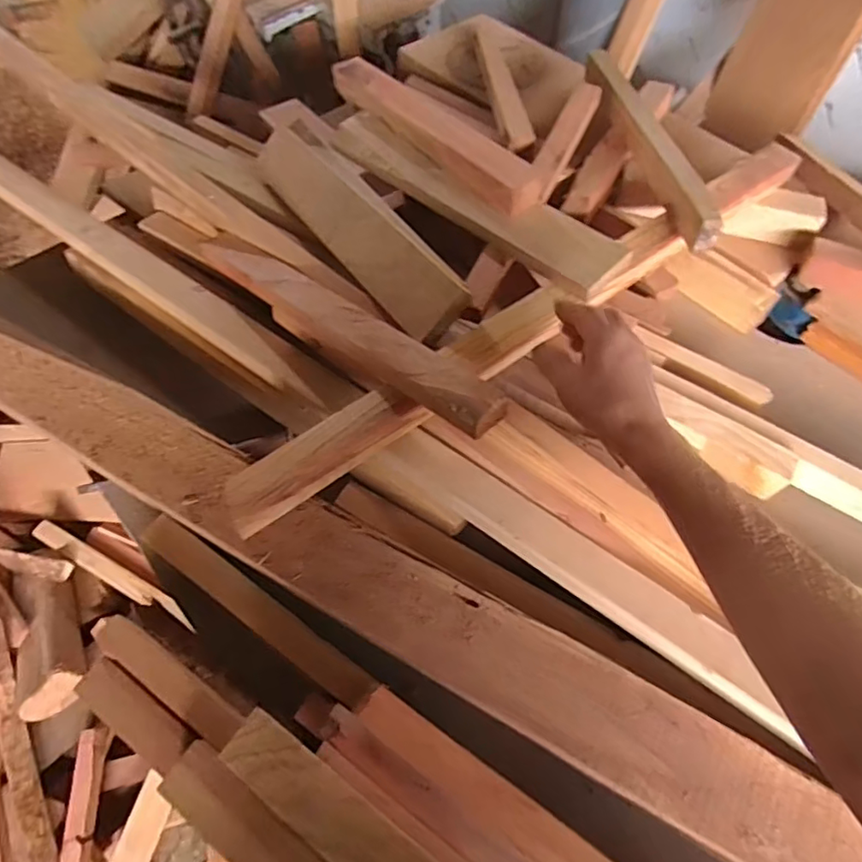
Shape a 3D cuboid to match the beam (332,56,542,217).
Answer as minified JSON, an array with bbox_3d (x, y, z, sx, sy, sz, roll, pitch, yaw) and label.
[{"bbox_3d":[-0.004,-0.372,0.704,0.060,0.049,0.378,-32,65,-19],"label":"beam"}]

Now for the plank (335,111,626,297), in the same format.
[{"bbox_3d":[0.030,-0.285,0.684,0.441,0.022,0.067,39,91,27],"label":"plank"}]

